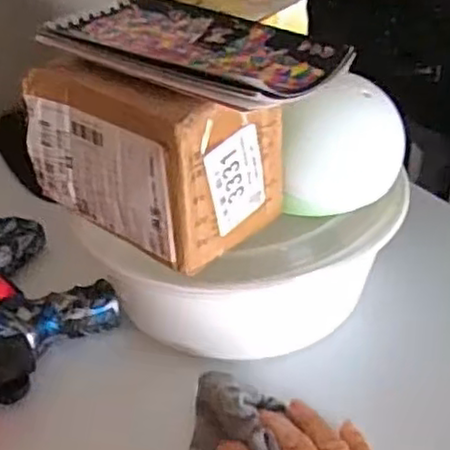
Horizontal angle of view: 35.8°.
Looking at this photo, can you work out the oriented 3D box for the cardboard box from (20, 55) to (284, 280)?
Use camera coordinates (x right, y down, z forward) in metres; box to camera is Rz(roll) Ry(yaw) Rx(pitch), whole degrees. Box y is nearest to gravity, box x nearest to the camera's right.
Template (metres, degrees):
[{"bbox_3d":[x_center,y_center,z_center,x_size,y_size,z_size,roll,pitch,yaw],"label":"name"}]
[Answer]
[{"bbox_3d":[-0.046,-0.055,0.432,0.144,0.097,0.094,28,49,33],"label":"cardboard box"}]

